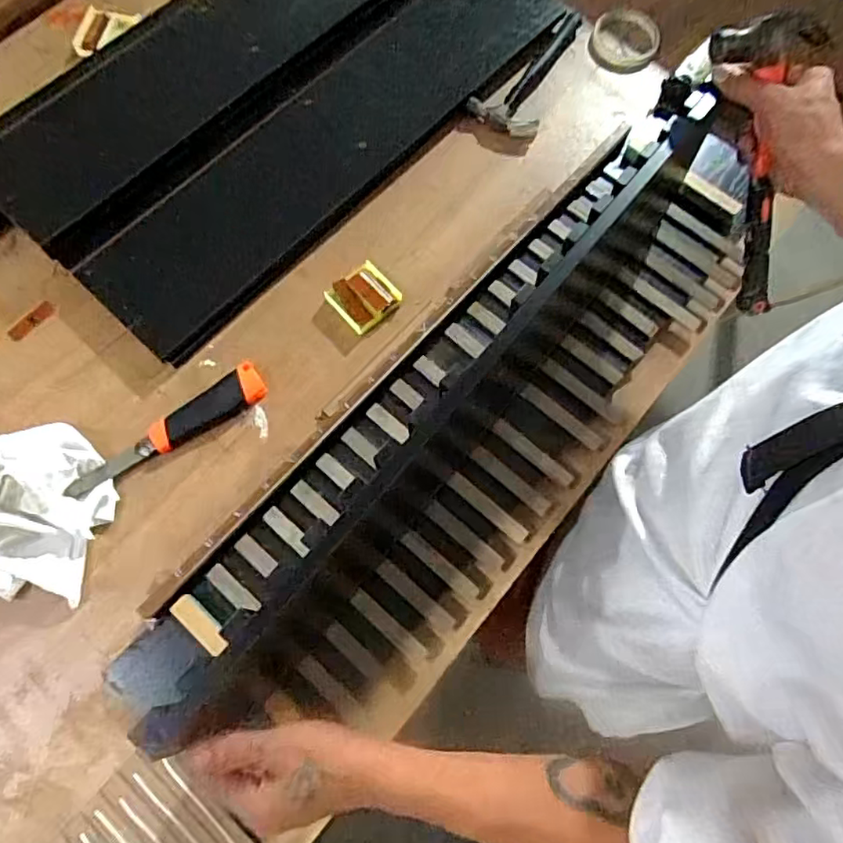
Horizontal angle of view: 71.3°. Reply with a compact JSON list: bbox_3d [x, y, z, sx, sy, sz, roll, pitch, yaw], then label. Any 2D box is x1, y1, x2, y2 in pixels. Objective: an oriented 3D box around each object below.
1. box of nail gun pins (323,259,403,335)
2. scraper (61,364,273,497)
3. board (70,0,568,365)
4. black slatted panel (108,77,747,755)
[{"bbox_3d":[-0.064,-0.141,0.665,0.069,0.018,0.064,-39,77,-12],"label":"box of nail gun pins"},{"bbox_3d":[-0.262,0.008,0.609,0.212,0.021,0.042,-34,76,-11],"label":"scraper"},{"bbox_3d":[-0.092,-0.370,0.719,0.188,0.048,0.701,42,76,11],"label":"board"},{"bbox_3d":[0.071,-0.022,0.614,0.222,0.038,0.858,40,75,11],"label":"black slatted panel"}]

